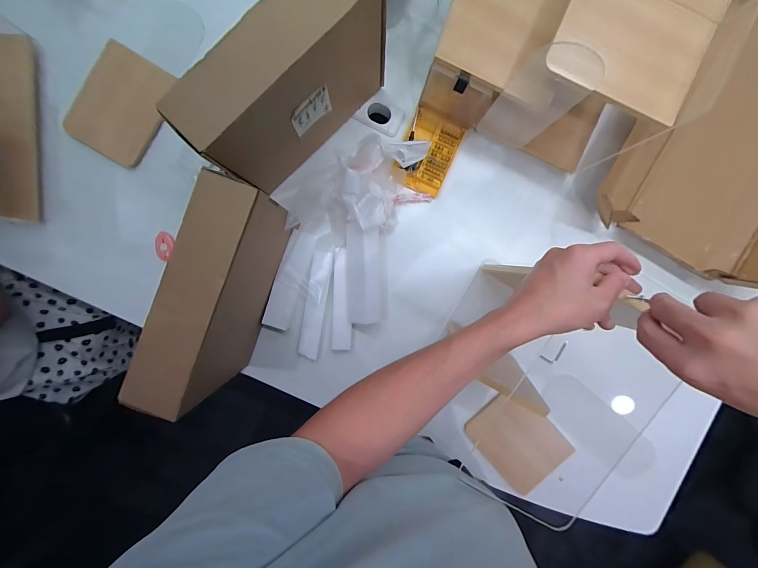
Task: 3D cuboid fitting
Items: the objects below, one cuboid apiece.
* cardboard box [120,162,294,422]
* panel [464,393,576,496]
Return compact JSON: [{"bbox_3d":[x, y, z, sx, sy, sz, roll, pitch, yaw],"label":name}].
[{"bbox_3d":[-0.258,0.013,0.569,0.086,0.269,0.327,20,92,-4],"label":"cardboard box"},{"bbox_3d":[0.305,0.343,0.748,0.159,0.022,0.203,-42,94,0],"label":"panel"}]

